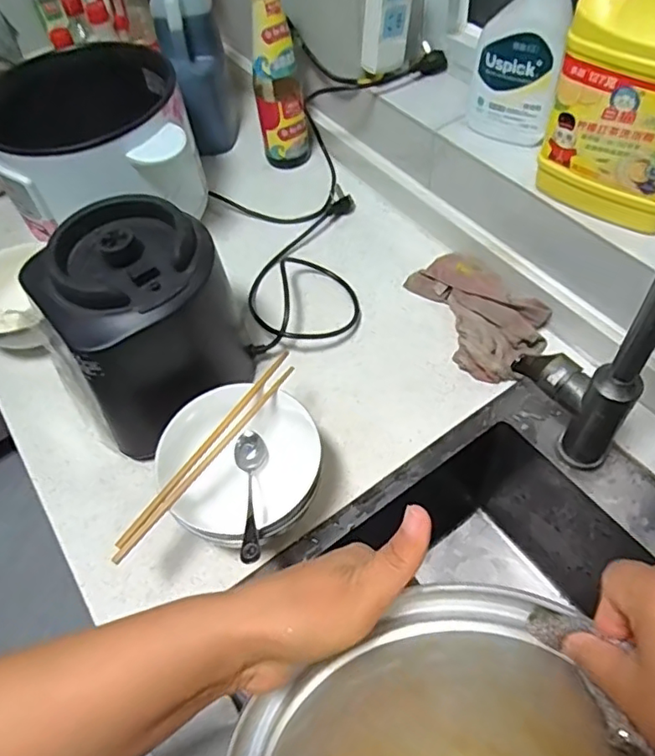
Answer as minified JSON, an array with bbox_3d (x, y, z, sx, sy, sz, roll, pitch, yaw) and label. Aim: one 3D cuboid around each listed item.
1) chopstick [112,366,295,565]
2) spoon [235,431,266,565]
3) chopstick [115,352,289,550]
[{"bbox_3d":[-0.104,0.070,0.516,0.008,0.011,0.229,30,62,24],"label":"chopstick"},{"bbox_3d":[-0.067,0.102,0.512,0.028,0.029,0.146,-11,31,-2],"label":"spoon"},{"bbox_3d":[-0.106,0.057,0.526,0.009,0.011,0.233,27,61,22],"label":"chopstick"}]

